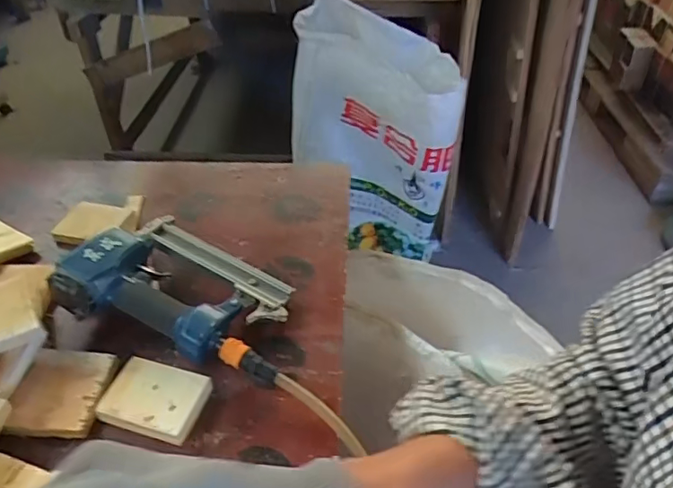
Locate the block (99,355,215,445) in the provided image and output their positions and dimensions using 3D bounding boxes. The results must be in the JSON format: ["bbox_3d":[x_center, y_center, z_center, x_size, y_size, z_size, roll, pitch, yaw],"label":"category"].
[{"bbox_3d":[-0.180,0.154,0.538,0.093,0.021,0.068,12,43,13],"label":"block"}]

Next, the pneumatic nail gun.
[{"bbox_3d":[-0.164,0.044,0.605,0.241,0.082,0.151,14,43,16],"label":"pneumatic nail gun"}]

